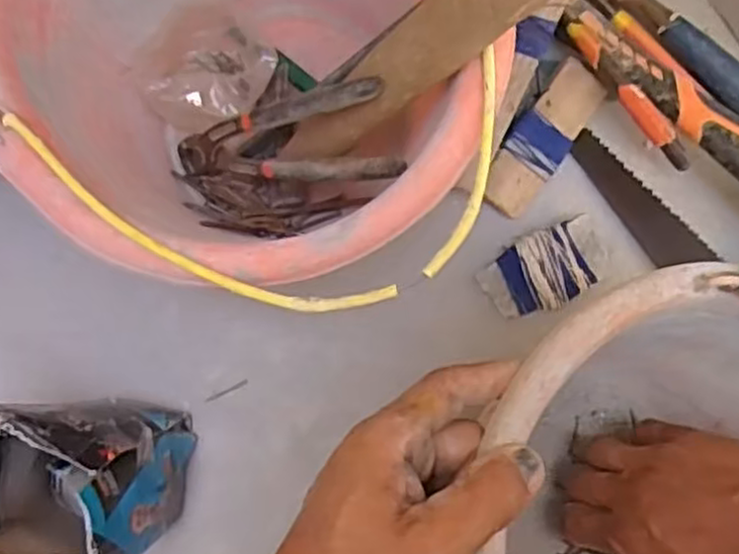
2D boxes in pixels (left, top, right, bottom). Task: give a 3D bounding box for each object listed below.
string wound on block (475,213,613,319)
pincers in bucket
[{"bbox_3d":[0.126,-0.006,0.525,0.087,0.022,0.052,-33,81,-1],"label":"string wound on block"},{"bbox_3d":[-0.059,-0.085,0.474,0.028,0.218,0.053,-31,111,-35],"label":"pincers in bucket"}]

